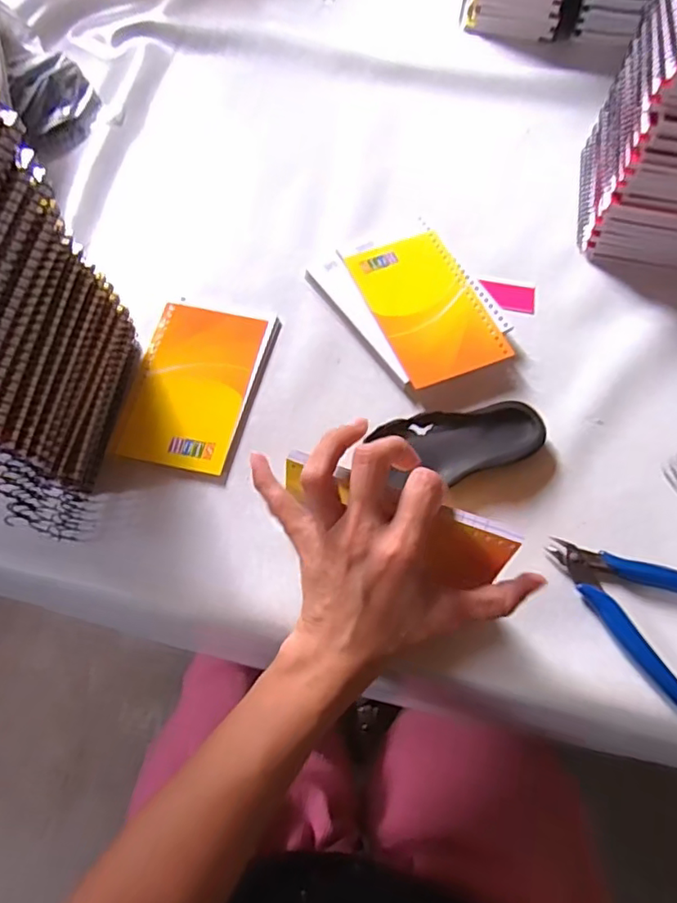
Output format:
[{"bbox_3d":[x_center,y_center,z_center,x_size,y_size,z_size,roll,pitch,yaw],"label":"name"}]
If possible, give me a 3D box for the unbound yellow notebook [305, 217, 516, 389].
[{"bbox_3d":[0.058,-0.113,0.449,0.103,0.019,0.144,-28,69,-13],"label":"unbound yellow notebook"}]

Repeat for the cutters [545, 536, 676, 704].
[{"bbox_3d":[0.188,0.091,0.365,0.118,0.010,0.084,38,70,15],"label":"cutters"}]

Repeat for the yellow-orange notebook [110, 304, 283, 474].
[{"bbox_3d":[-0.102,-0.051,0.419,0.085,0.012,0.133,13,66,5],"label":"yellow-orange notebook"}]

